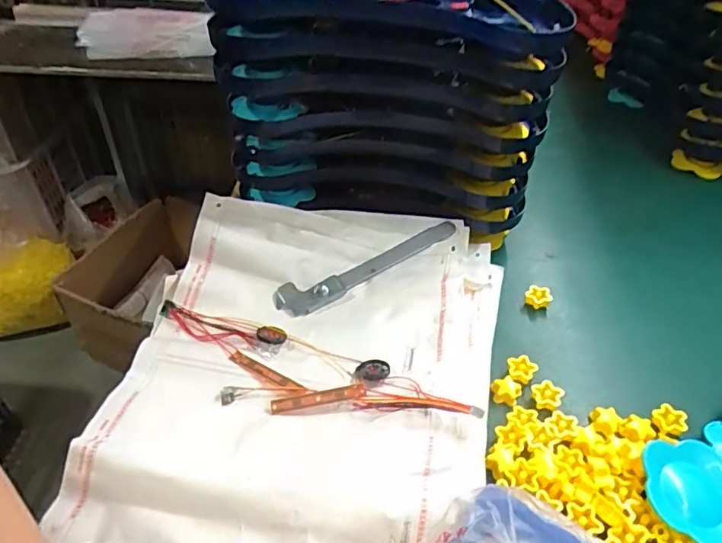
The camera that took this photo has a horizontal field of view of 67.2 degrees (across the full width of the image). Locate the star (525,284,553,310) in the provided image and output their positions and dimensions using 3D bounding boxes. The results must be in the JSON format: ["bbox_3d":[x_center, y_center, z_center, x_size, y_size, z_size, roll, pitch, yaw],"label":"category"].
[{"bbox_3d":[0.190,0.028,0.583,0.026,0.021,0.020,14,41,19],"label":"star"}]

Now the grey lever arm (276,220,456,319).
[{"bbox_3d":[0.011,-0.009,0.591,0.217,0.018,0.034,-22,43,-24],"label":"grey lever arm"}]

